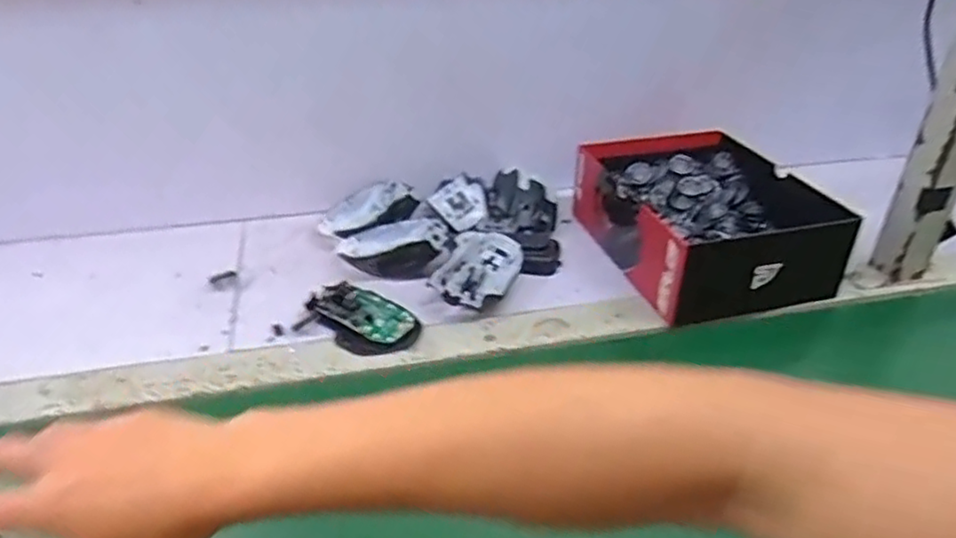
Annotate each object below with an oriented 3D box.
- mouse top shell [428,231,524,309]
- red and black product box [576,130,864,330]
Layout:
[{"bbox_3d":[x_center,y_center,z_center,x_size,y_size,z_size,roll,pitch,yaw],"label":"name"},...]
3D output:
[{"bbox_3d":[0.002,0.000,0.657,0.064,0.043,0.109,14,35,19],"label":"mouse top shell"},{"bbox_3d":[0.232,-0.055,0.710,0.185,0.088,0.231,-8,33,-13],"label":"red and black product box"}]

